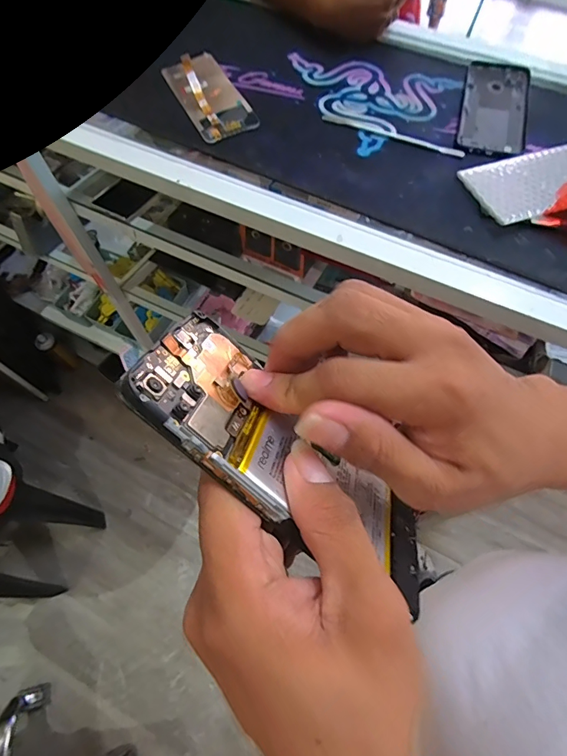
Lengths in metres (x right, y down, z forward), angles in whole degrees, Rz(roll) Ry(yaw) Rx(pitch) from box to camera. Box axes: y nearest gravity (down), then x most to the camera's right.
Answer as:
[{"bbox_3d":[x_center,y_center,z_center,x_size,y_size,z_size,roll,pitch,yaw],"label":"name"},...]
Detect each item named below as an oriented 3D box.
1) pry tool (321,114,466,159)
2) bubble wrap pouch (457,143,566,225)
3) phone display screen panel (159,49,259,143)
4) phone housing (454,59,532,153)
[{"bbox_3d":[0.123,-0.277,0.482,0.164,0.005,0.012,24,68,11],"label":"pry tool"},{"bbox_3d":[0.279,-0.210,0.442,0.164,0.011,0.085,-17,66,-7],"label":"bubble wrap pouch"},{"bbox_3d":[-0.090,-0.349,0.508,0.072,0.033,0.148,-27,70,-11],"label":"phone display screen panel"},{"bbox_3d":[0.252,-0.324,0.506,0.074,0.010,0.159,14,66,7],"label":"phone housing"}]

